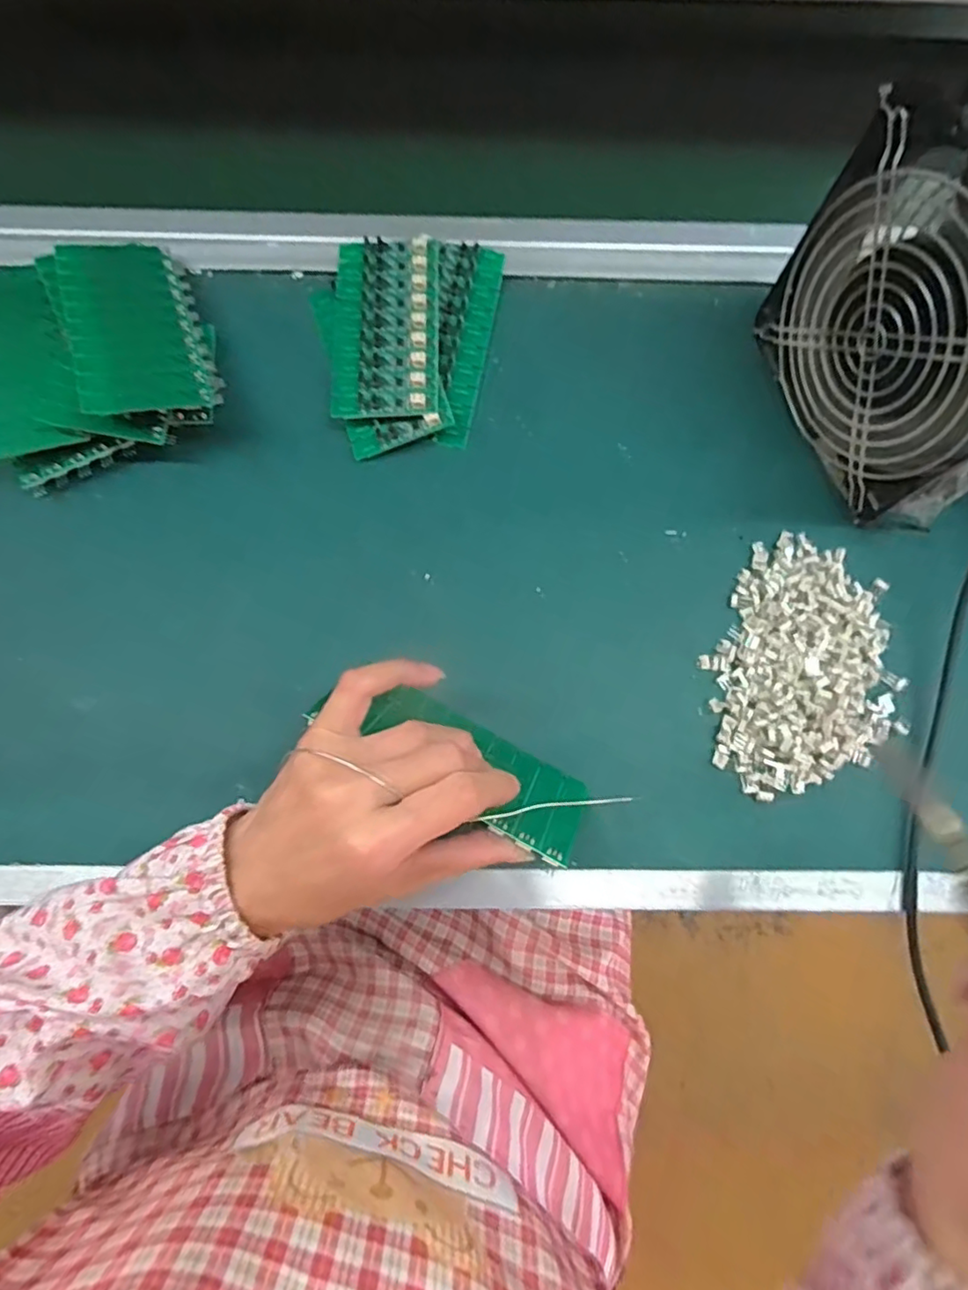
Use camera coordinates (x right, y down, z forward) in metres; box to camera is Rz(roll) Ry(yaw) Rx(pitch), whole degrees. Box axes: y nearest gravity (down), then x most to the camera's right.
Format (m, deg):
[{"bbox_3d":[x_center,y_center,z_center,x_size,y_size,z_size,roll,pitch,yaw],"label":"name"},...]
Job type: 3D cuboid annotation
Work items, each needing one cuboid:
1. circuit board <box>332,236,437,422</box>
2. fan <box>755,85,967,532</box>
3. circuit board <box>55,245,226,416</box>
[{"bbox_3d":[-0.059,-0.193,0.358,0.062,0.009,0.122,-2,76,2],"label":"circuit board"},{"bbox_3d":[0.220,-0.157,0.293,0.056,0.157,0.156,-21,79,-5],"label":"fan"},{"bbox_3d":[-0.201,-0.186,0.343,0.068,0.020,0.142,-15,64,-24],"label":"circuit board"}]

